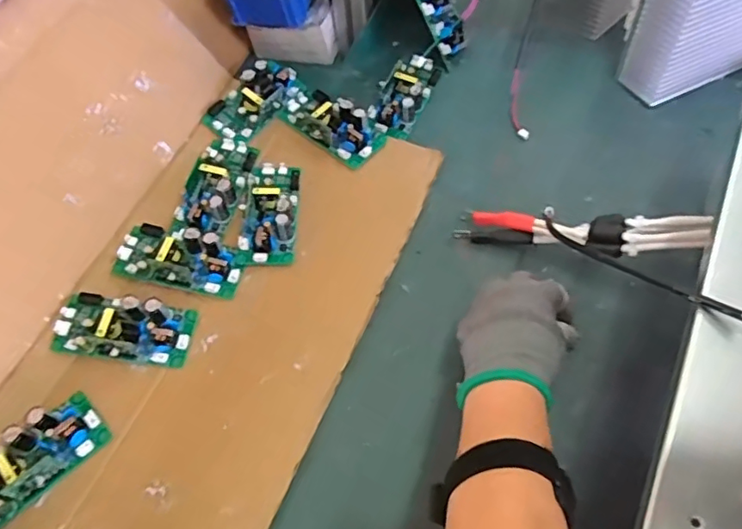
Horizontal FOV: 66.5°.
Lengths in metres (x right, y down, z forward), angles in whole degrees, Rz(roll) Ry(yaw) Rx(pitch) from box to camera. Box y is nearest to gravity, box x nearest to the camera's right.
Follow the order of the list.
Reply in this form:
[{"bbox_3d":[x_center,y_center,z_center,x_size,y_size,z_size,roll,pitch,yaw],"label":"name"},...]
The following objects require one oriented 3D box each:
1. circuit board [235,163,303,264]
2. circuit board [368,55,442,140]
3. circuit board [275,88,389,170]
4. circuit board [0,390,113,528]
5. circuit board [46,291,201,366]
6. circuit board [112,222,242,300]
[{"bbox_3d":[-0.097,-0.057,0.555,0.052,0.027,0.117,3,60,2],"label":"circuit board"},{"bbox_3d":[0.039,-0.197,0.637,0.052,0.022,0.116,21,63,13],"label":"circuit board"},{"bbox_3d":[-0.044,-0.159,0.613,0.122,0.028,0.059,34,66,18],"label":"circuit board"},{"bbox_3d":[-0.270,0.152,0.439,0.115,0.023,0.056,-38,66,-19],"label":"circuit board"},{"bbox_3d":[-0.219,0.054,0.495,0.115,0.028,0.055,8,61,6],"label":"circuit board"},{"bbox_3d":[-0.180,-0.008,0.529,0.117,0.027,0.055,12,61,7],"label":"circuit board"}]

